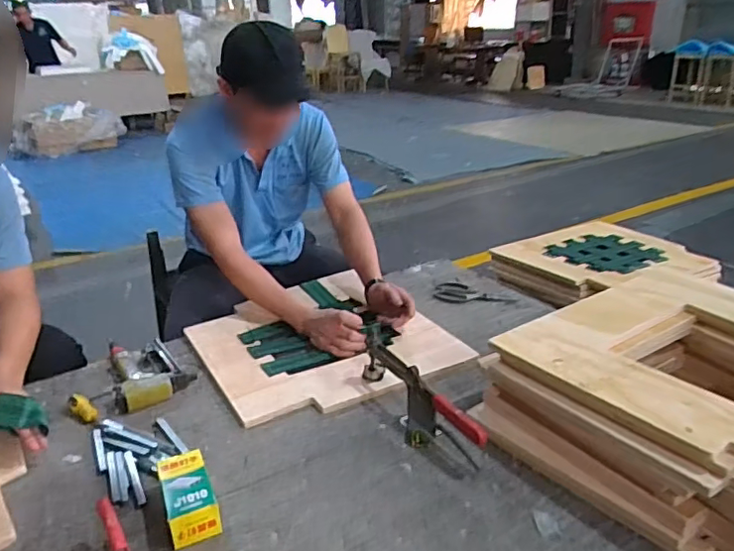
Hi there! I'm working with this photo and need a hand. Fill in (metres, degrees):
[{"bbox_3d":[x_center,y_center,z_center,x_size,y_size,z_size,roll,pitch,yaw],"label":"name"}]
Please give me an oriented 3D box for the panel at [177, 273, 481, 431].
[{"bbox_3d":[-0.100,0.126,1.200,0.468,0.027,0.453,-16,28,-29],"label":"panel"}]

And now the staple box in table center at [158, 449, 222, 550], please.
[{"bbox_3d":[-0.248,0.304,0.787,0.062,0.057,0.129,-13,27,-24],"label":"staple box in table center"}]

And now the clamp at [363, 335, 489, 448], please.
[{"bbox_3d":[0.072,0.205,0.945,0.055,0.098,0.315,-16,28,-29],"label":"clamp"}]

